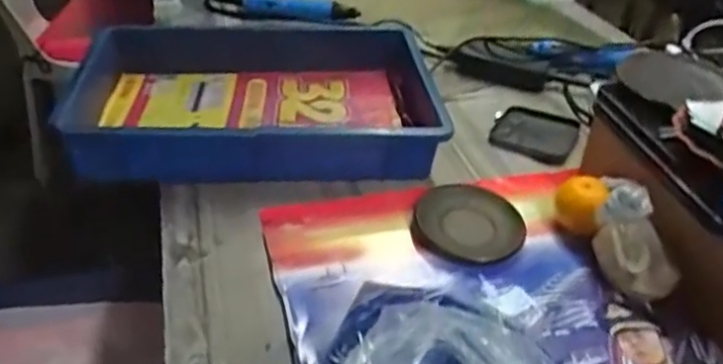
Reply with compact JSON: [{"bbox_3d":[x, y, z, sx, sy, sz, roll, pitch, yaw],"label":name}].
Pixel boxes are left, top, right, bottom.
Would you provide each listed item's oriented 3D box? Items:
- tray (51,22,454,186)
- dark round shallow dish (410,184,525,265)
[{"bbox_3d":[-0.132,-0.108,0.781,0.437,0.081,0.297,-3,37,-7],"label":"tray"},{"bbox_3d":[0.114,0.038,0.650,0.109,0.018,0.112,2,36,-1],"label":"dark round shallow dish"}]

